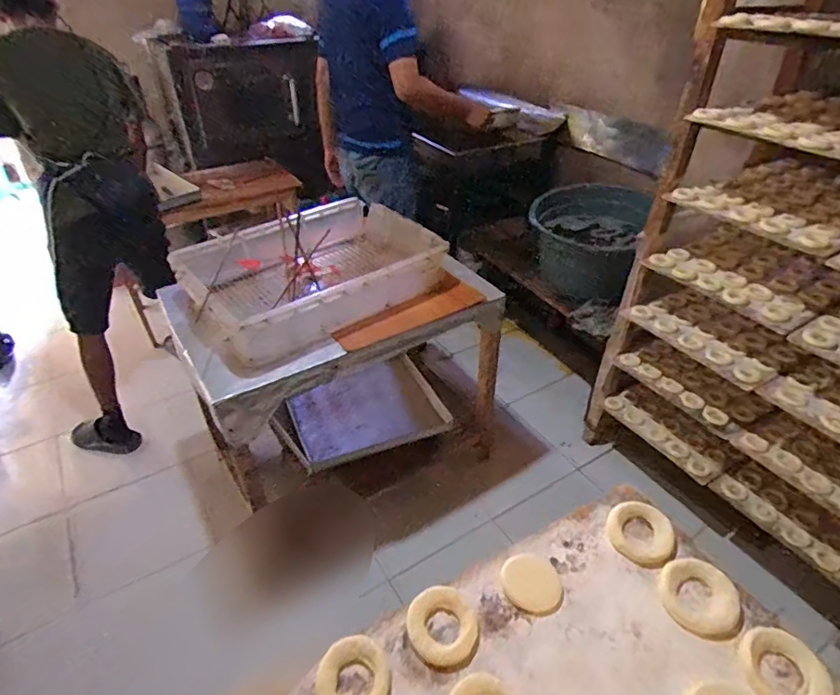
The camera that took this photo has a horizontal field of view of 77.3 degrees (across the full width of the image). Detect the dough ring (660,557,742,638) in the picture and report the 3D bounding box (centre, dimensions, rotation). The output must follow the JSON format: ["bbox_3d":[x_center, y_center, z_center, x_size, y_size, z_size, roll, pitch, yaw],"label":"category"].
[{"bbox_3d":[0.321,0.286,0.606,0.078,0.016,0.085,0,37,0],"label":"dough ring"}]

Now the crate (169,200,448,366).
[{"bbox_3d":[-0.287,-0.225,1.514,0.719,0.153,0.500,-25,44,-29],"label":"crate"}]

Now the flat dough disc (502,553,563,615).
[{"bbox_3d":[0.133,0.276,0.620,0.068,0.008,0.063,0,37,0],"label":"flat dough disc"}]

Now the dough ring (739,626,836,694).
[{"bbox_3d":[0.378,0.336,0.541,0.081,0.012,0.083,0,37,0],"label":"dough ring"}]

